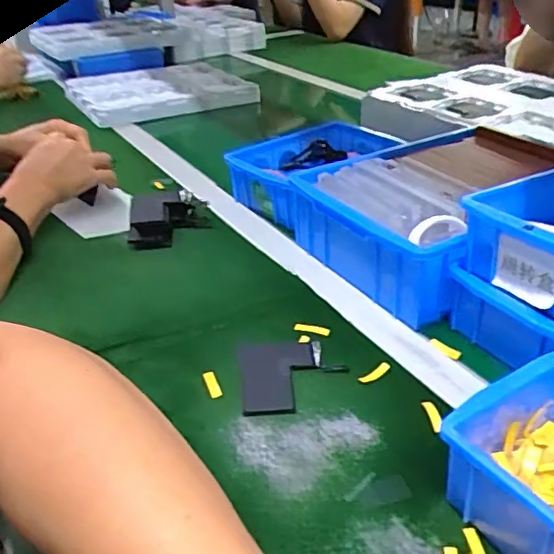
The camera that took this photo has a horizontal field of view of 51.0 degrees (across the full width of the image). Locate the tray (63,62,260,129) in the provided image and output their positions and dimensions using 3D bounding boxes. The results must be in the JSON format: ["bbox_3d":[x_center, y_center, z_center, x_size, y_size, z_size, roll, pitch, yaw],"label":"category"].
[{"bbox_3d":[-0.252,-0.391,1.210,0.332,0.034,0.323,-18,34,-22],"label":"tray"}]

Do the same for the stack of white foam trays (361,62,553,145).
[{"bbox_3d":[0.354,-0.236,0.870,0.238,0.073,0.362,-19,36,-24],"label":"stack of white foam trays"}]

